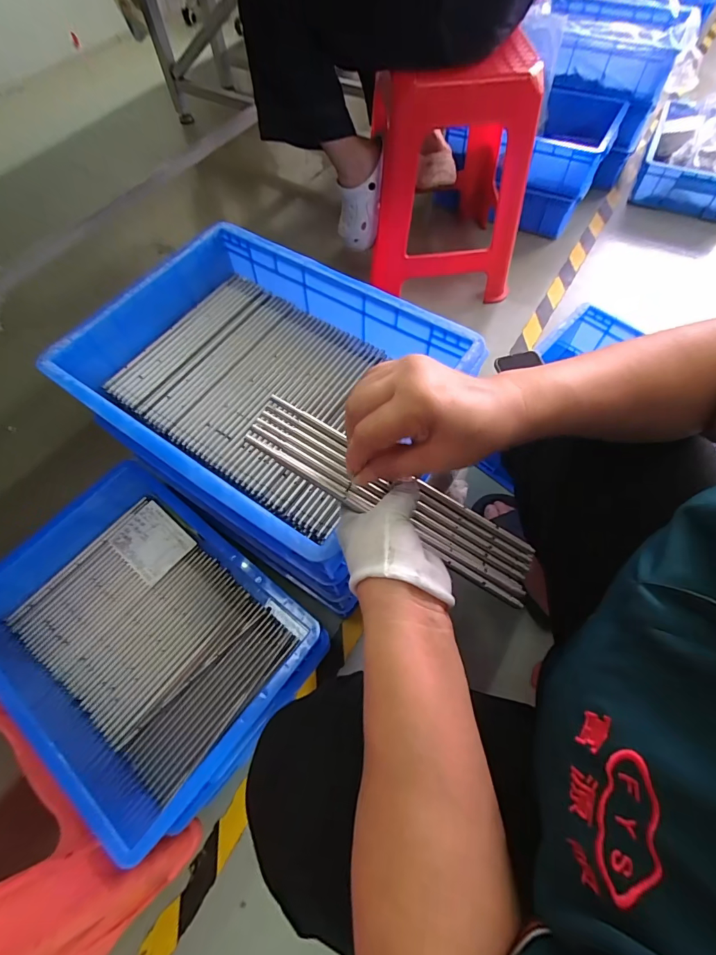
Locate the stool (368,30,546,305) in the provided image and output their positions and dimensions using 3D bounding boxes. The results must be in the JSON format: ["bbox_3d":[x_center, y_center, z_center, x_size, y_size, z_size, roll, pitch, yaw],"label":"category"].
[{"bbox_3d":[0.211,-0.706,0.946,0.327,0.434,0.368,2,63,3],"label":"stool"}]

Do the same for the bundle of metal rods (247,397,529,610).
[{"bbox_3d":[0.030,0.017,0.326,0.252,0.010,0.055,30,66,-4],"label":"bundle of metal rods"}]

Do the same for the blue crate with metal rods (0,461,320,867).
[{"bbox_3d":[-0.301,0.206,0.572,0.418,0.106,0.308,36,69,18],"label":"blue crate with metal rods"}]

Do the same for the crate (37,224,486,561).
[{"bbox_3d":[-0.109,-0.121,0.483,0.389,0.097,0.305,32,68,17],"label":"crate"}]

